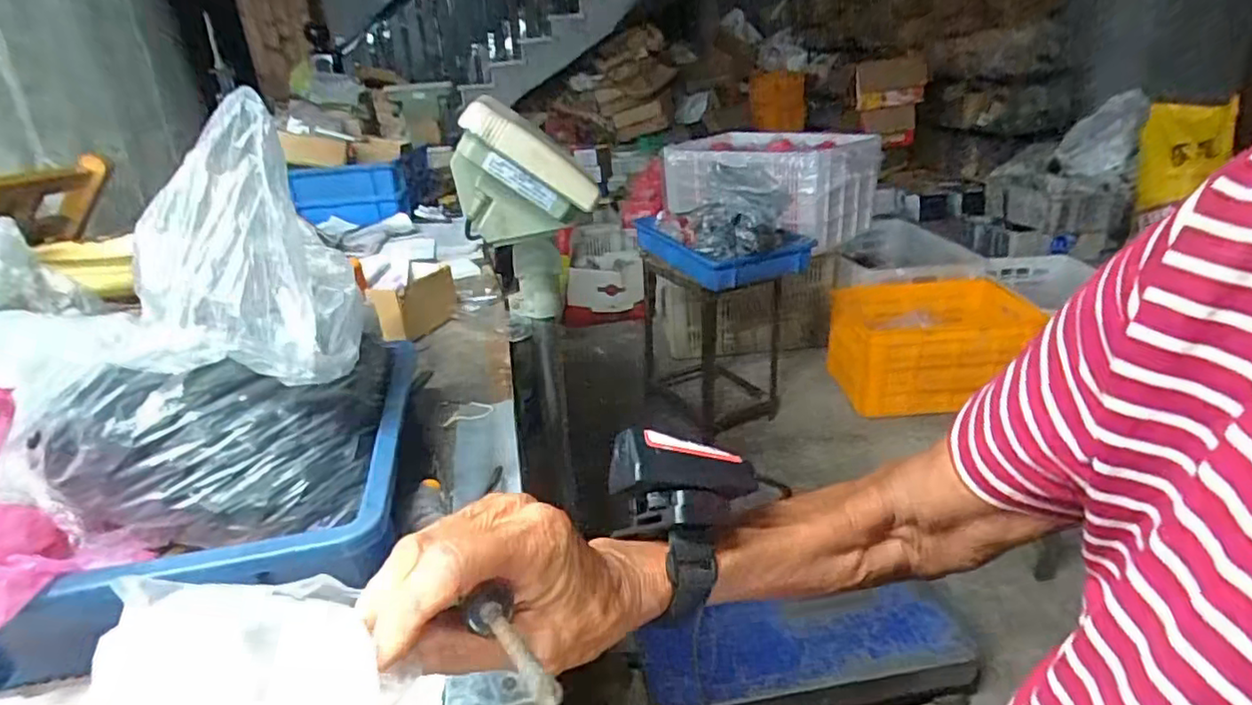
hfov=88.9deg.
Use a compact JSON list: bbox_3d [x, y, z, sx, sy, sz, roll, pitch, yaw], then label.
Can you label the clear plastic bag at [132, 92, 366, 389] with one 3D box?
[{"bbox_3d":[-0.241,-0.065,0.404,0.121,0.154,0.106,-19,28,-31],"label":"clear plastic bag"}]

